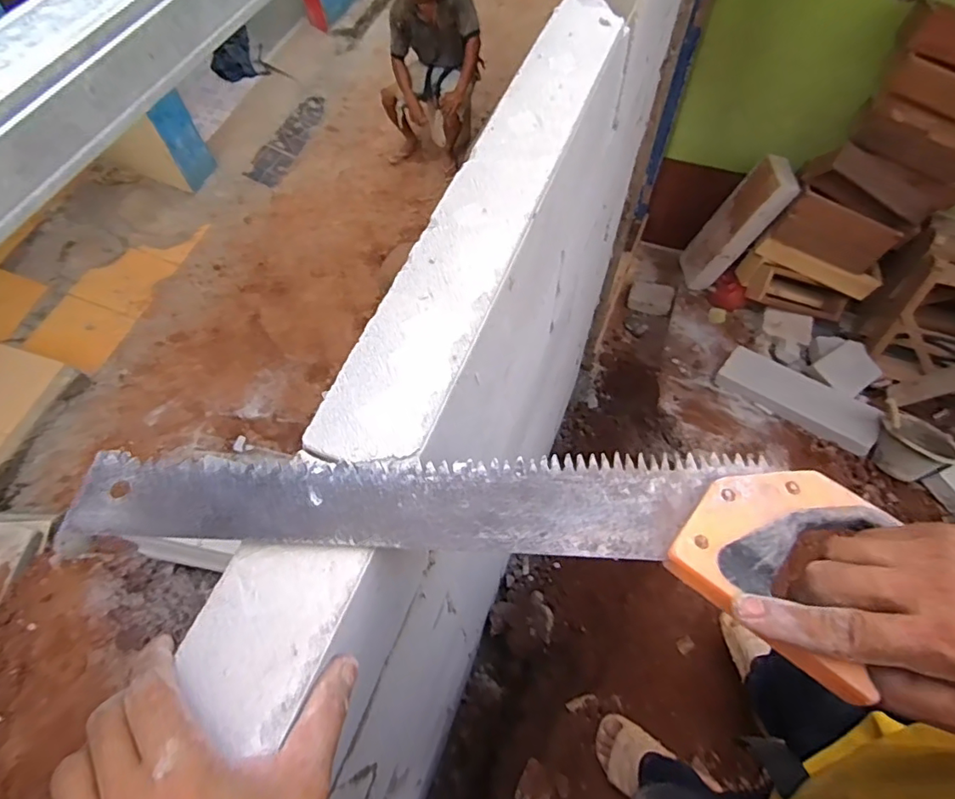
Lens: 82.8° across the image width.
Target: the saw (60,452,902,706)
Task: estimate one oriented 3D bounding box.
[{"bbox_3d":[-0.003,0.083,0.315,0.457,0.017,0.120,2,62,0],"label":"saw"}]

